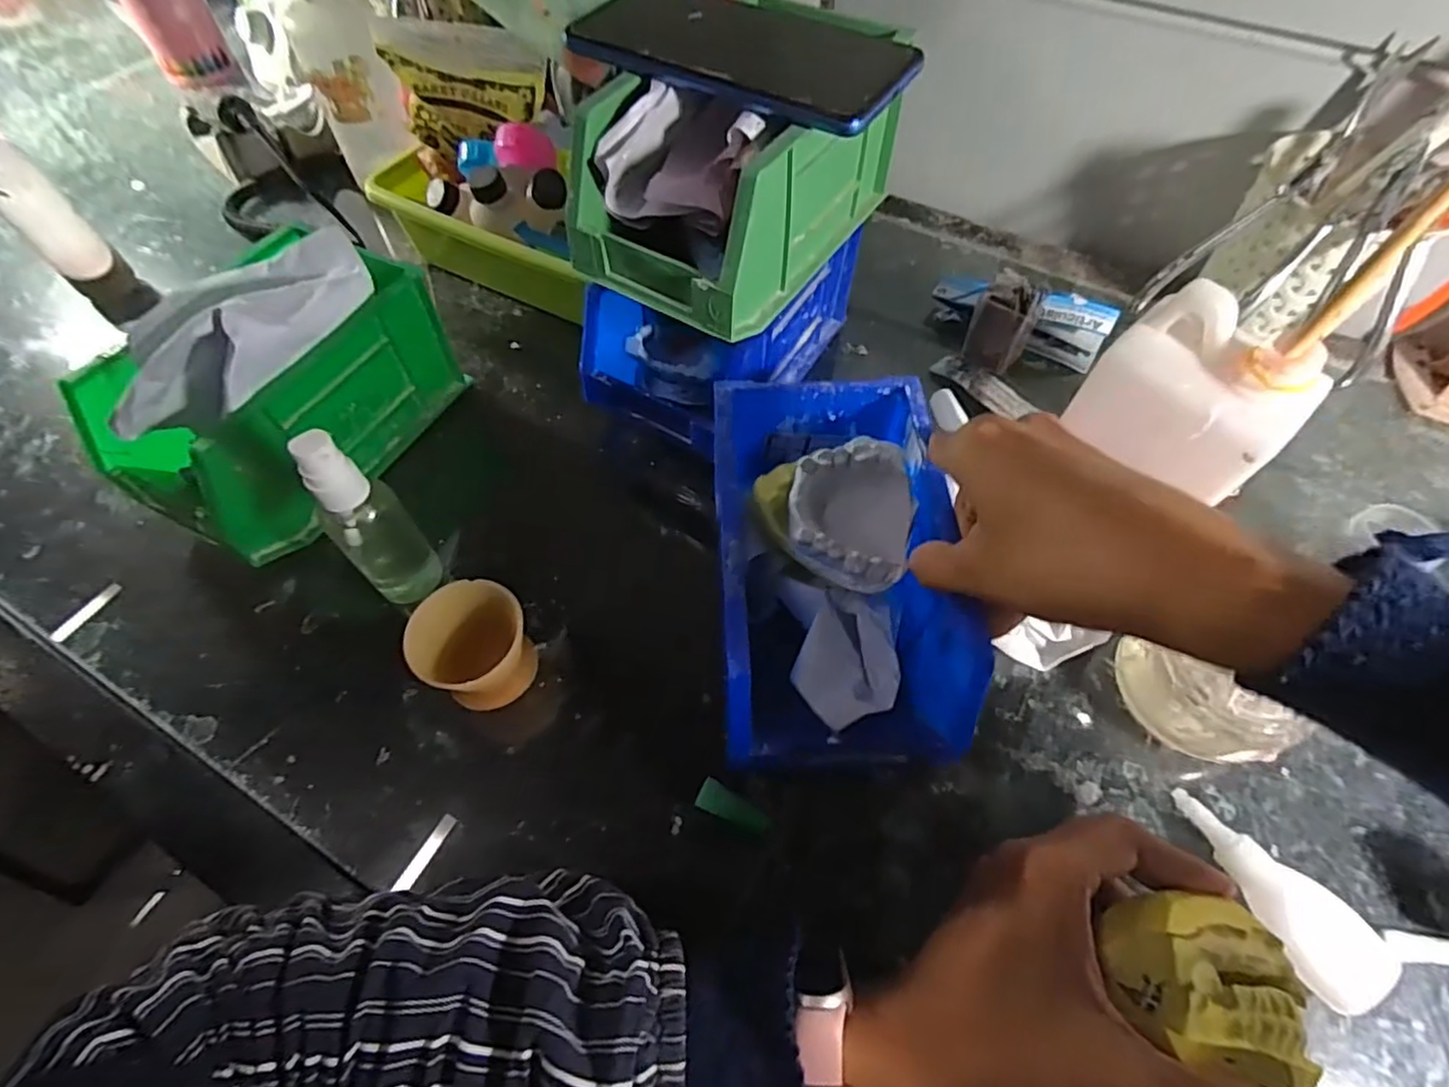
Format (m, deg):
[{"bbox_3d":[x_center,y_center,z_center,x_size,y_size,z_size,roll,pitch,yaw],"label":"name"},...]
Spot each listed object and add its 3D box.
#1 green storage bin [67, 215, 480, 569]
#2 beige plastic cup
[{"bbox_3d":[-0.248,-0.085,0.372,0.093,0.104,0.170,25,62,15],"label":"green storage bin"},{"bbox_3d":[-0.118,0.051,0.318,0.047,0.052,0.049,0,59,0],"label":"beige plastic cup"}]

